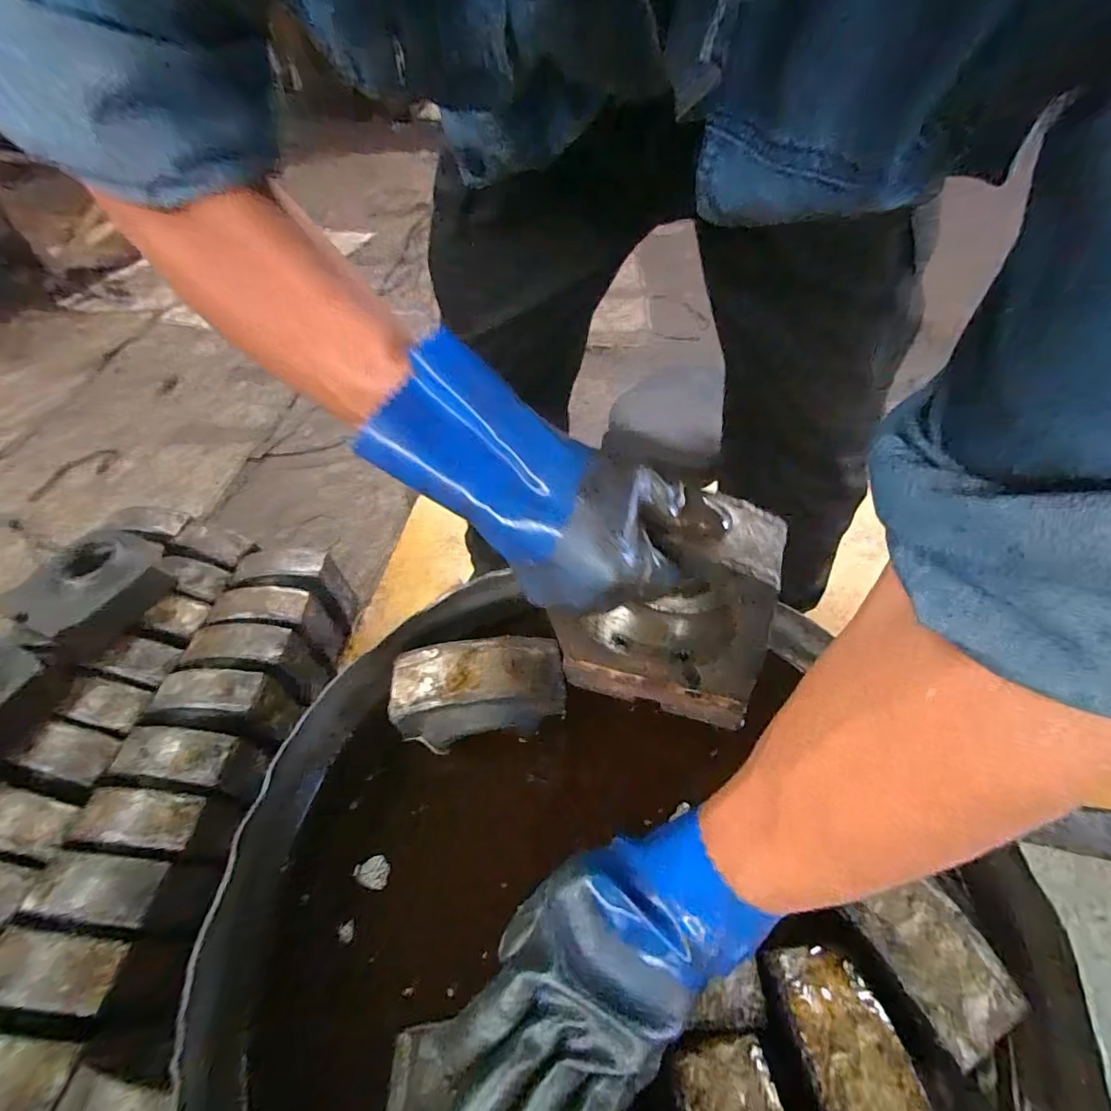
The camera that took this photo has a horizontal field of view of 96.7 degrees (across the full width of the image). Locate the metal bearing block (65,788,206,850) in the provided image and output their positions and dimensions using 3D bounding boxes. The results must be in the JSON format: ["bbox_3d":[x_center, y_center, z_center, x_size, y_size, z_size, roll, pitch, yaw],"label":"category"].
[{"bbox_3d":[-0.532,0.328,0.621,0.162,0.022,0.060,1,52,5],"label":"metal bearing block"}]

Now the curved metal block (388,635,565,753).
[{"bbox_3d":[-0.072,0.127,0.470,0.157,0.067,0.075,-9,52,-3],"label":"curved metal block"}]

